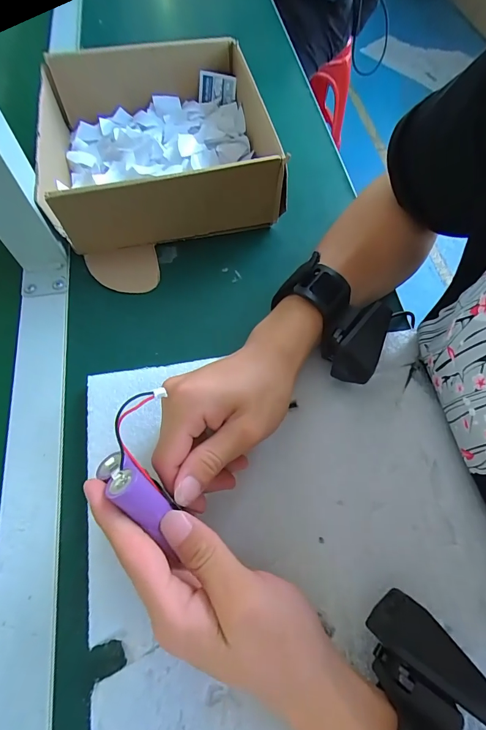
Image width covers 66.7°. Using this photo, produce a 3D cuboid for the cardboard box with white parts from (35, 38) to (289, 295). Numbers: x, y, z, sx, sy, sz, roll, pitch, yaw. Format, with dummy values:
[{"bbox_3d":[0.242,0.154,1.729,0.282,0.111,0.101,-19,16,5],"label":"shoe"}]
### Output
[{"bbox_3d":[-0.086,-0.226,0.374,0.209,0.075,0.220,-15,65,-6],"label":"cardboard box with white parts"}]

